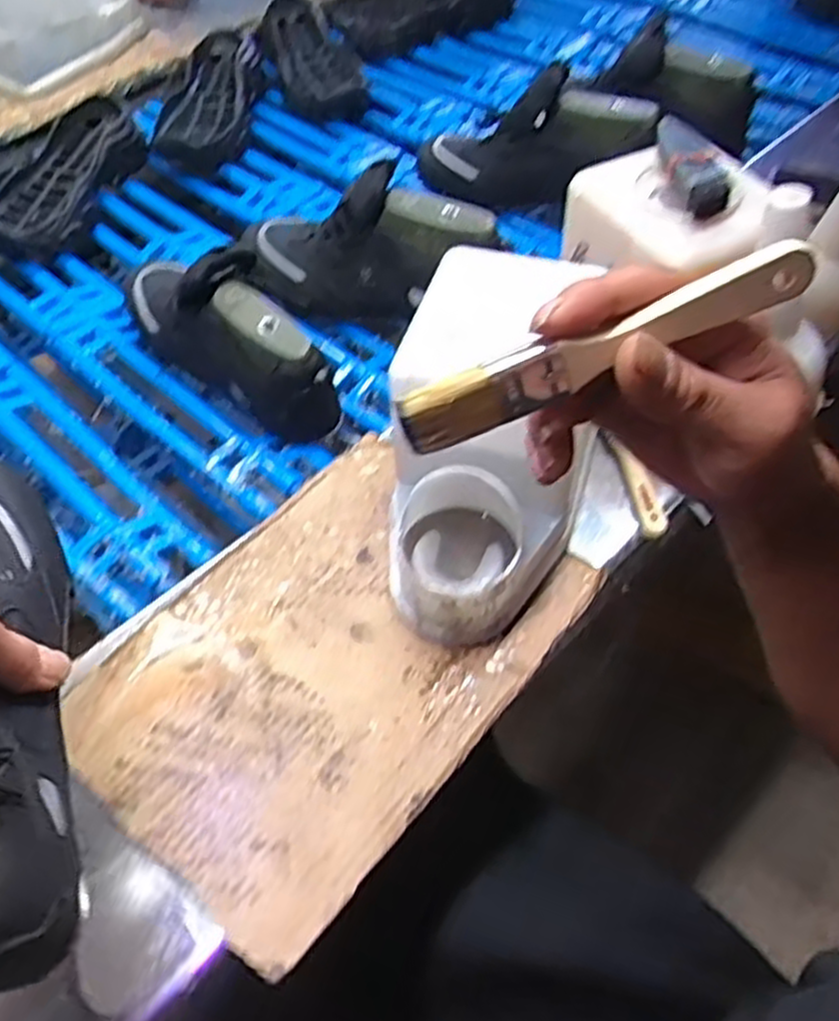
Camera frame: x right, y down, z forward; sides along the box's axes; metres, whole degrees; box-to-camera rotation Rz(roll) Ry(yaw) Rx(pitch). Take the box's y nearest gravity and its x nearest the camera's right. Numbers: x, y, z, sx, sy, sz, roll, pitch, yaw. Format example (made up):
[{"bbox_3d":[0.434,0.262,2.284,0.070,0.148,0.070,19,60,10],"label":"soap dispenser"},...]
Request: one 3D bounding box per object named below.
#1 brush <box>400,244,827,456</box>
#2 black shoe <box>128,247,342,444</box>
[{"bbox_3d":[0.069,-0.062,0.292,0.158,0.021,0.014,-23,55,-2],"label":"brush"},{"bbox_3d":[-0.190,-0.168,0.750,0.092,0.150,0.272,-37,60,-23],"label":"black shoe"}]

